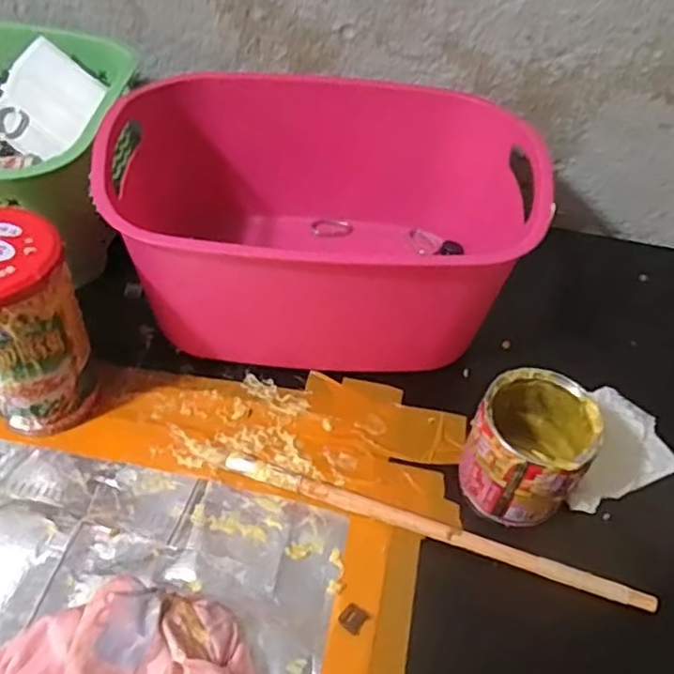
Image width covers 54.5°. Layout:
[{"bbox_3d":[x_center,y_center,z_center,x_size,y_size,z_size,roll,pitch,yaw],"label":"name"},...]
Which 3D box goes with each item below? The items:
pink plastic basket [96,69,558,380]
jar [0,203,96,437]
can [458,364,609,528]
[{"bbox_3d":[-0.011,-0.081,0.452,0.255,0.130,0.177,3,49,-4],"label":"pink plastic basket"},{"bbox_3d":[-0.177,-0.003,0.366,0.062,0.129,0.060,3,49,-4],"label":"jar"},{"bbox_3d":[0.109,0.063,0.376,0.061,0.071,0.067,3,49,-4],"label":"can"}]

